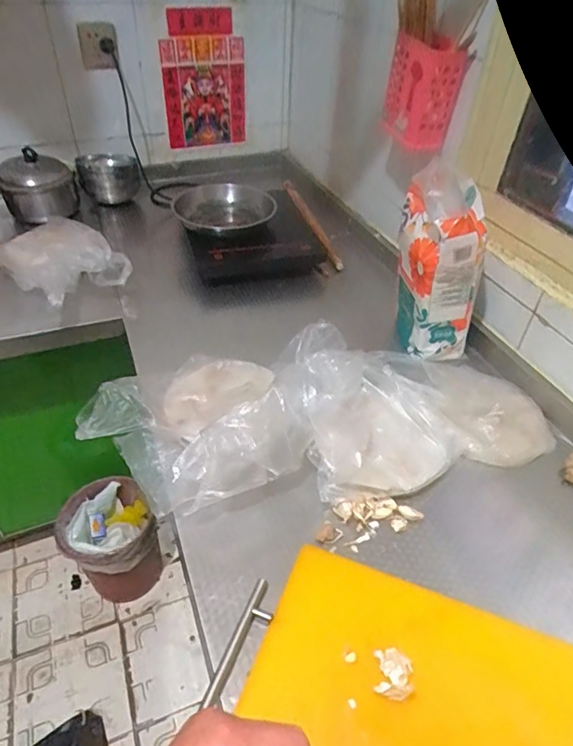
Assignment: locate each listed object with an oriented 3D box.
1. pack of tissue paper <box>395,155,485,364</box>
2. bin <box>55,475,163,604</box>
[{"bbox_3d":[0.248,-0.163,0.820,0.113,0.277,0.123,-2,42,-5],"label":"pack of tissue paper"},{"bbox_3d":[-0.424,0.443,1.263,0.222,0.242,0.259,-17,45,-21],"label":"bin"}]

